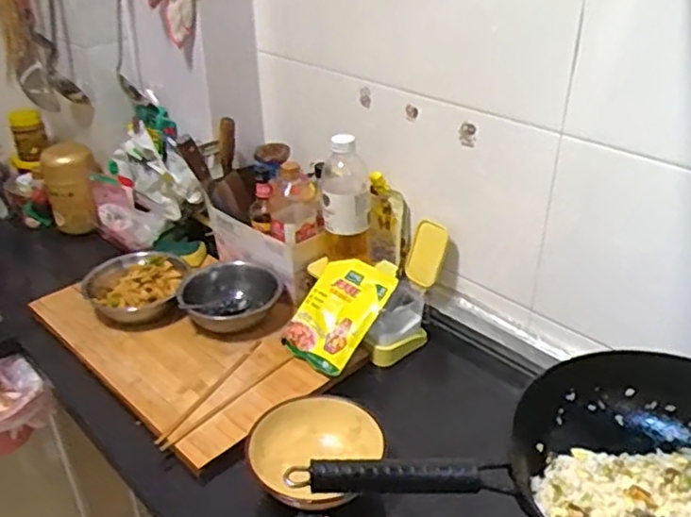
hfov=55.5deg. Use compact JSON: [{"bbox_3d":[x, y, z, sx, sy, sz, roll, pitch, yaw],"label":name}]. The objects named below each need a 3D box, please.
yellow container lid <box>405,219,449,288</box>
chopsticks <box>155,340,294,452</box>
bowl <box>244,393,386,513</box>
[{"bbox_3d":[0.135,-0.009,1.107,0.067,0.105,0.015,30,15,39],"label":"yellow container lid"},{"bbox_3d":[-0.192,0.203,1.005,0.072,0.014,0.242,21,38,32],"label":"chopsticks"},{"bbox_3d":[-0.043,0.254,0.864,0.151,0.060,0.159,-1,31,1],"label":"bowl"}]

